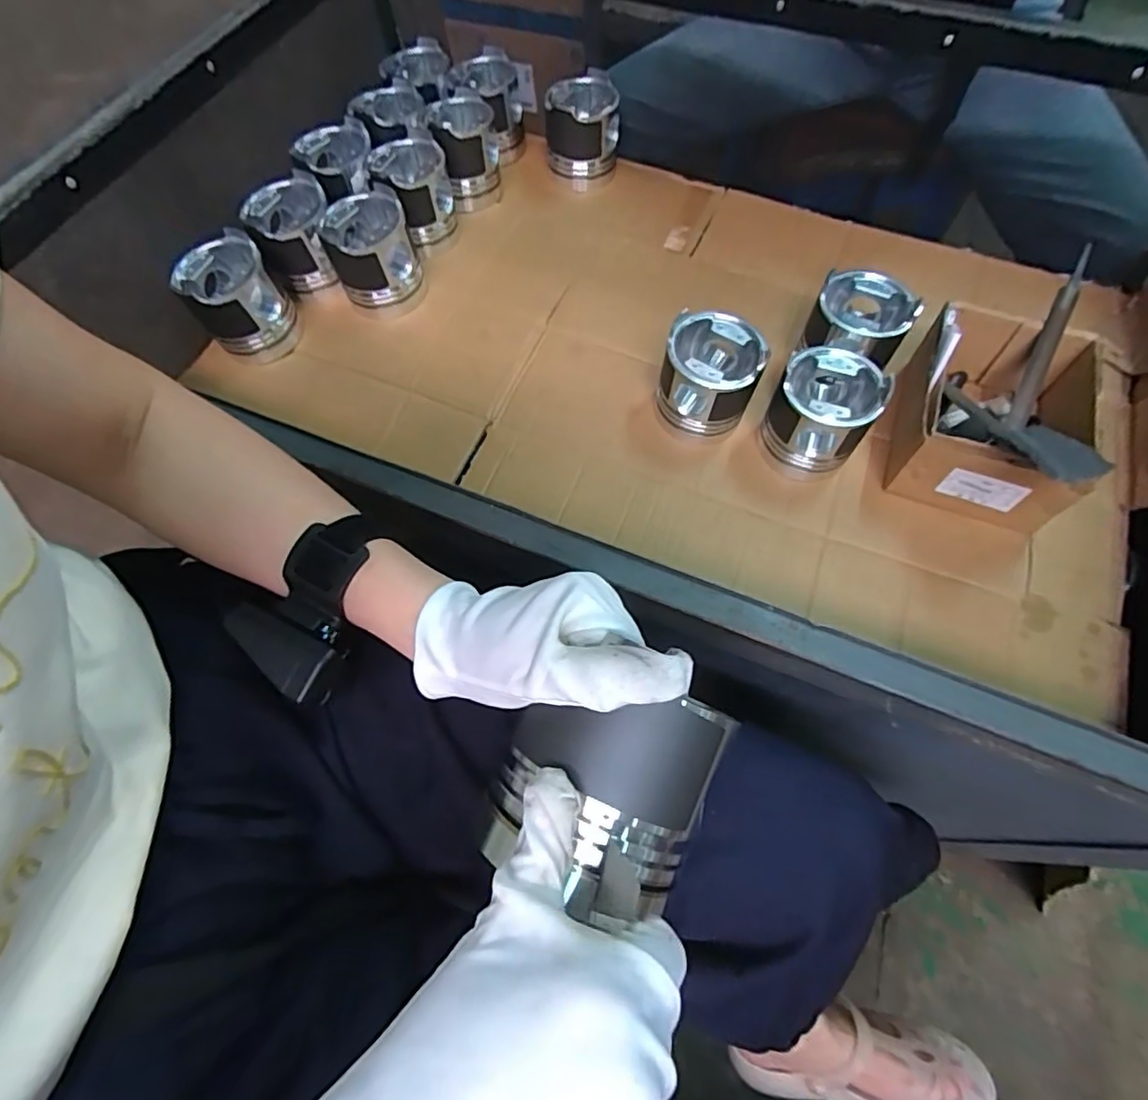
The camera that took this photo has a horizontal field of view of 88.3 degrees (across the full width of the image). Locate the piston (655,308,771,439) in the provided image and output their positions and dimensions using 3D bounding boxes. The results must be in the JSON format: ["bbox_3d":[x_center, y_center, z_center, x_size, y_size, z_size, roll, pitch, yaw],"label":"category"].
[{"bbox_3d":[0.141,-0.179,0.621,0.096,0.102,0.088,-1,64,1],"label":"piston"}]

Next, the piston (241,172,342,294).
[{"bbox_3d":[-0.334,-0.374,0.723,0.094,0.109,0.091,-1,64,1],"label":"piston"}]

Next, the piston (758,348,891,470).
[{"bbox_3d":[0.252,-0.138,0.611,0.098,0.100,0.091,19,66,10],"label":"piston"}]

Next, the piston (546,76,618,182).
[{"bbox_3d":[0.012,-0.578,0.823,0.098,0.102,0.094,-2,64,1],"label":"piston"}]

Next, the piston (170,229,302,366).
[{"bbox_3d":[-0.388,-0.285,0.687,0.095,0.110,0.095,-34,68,-14],"label":"piston"}]

